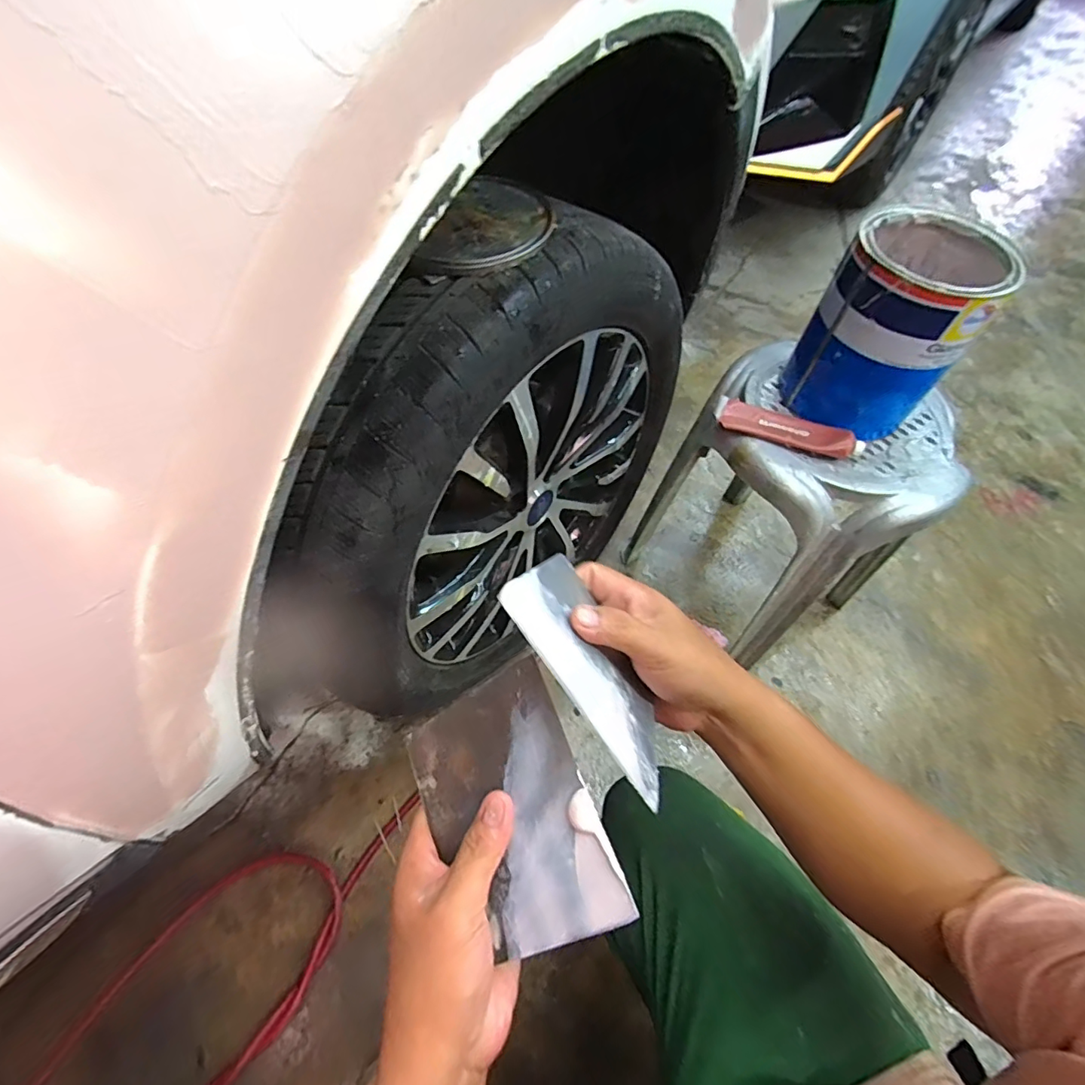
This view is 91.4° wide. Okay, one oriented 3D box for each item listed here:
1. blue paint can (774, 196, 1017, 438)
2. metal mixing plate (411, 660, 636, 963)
[{"bbox_3d":[0.402,-0.243,0.621,0.150,0.208,0.155,34,59,21],"label":"blue paint can"},{"bbox_3d":[-0.020,0.150,0.300,0.095,0.006,0.138,-30,63,10],"label":"metal mixing plate"}]

